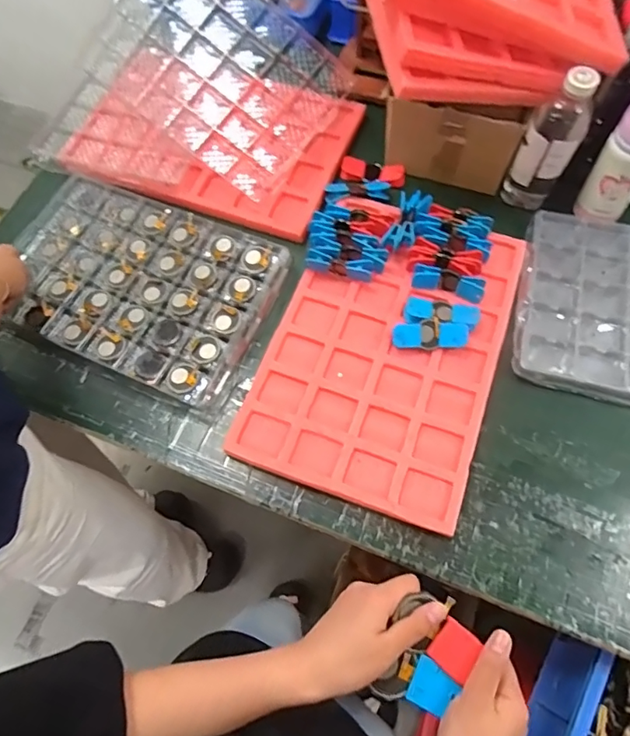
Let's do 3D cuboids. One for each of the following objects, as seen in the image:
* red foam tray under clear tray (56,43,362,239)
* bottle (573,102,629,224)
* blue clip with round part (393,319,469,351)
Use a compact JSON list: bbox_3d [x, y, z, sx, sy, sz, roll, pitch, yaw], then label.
[{"bbox_3d":[-0.206,-0.432,0.901,0.506,0.058,0.296,20,85,5],"label":"red foam tray under clear tray"},{"bbox_3d":[0.477,-0.309,0.749,0.094,0.190,0.069,39,74,17],"label":"bottle"},{"bbox_3d":[0.173,-0.049,0.743,0.109,0.028,0.037,-2,66,0],"label":"blue clip with round part"}]

